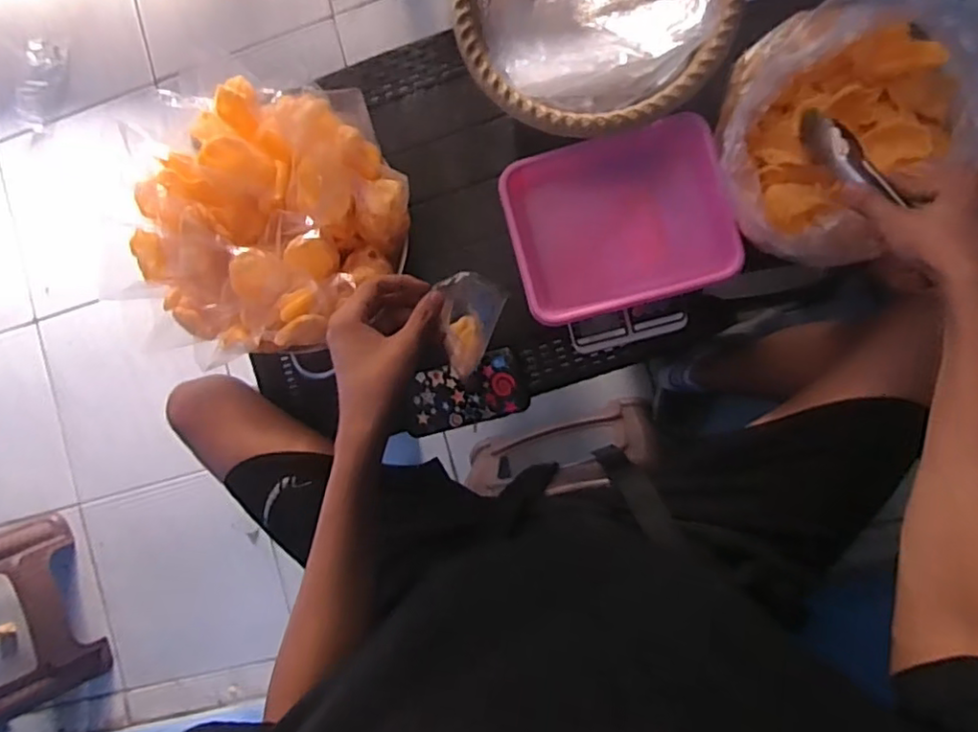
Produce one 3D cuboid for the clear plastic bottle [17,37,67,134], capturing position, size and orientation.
[{"bbox_3d":[-0.969,-0.610,1.354,0.075,0.070,0.196,8,91,8],"label":"clear plastic bottle"}]

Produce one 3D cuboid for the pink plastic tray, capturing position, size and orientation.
[{"bbox_3d":[0.138,-0.157,0.670,0.223,0.036,0.182,-15,87,8],"label":"pink plastic tray"}]

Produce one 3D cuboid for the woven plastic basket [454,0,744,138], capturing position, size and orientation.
[{"bbox_3d":[0.109,-0.358,0.652,0.256,0.121,0.258,0,89,8],"label":"woven plastic basket"}]

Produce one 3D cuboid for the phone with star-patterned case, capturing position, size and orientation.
[{"bbox_3d":[-0.029,0.032,0.738,0.142,0.014,0.075,-14,87,8],"label":"phone with star-patterned case"}]

